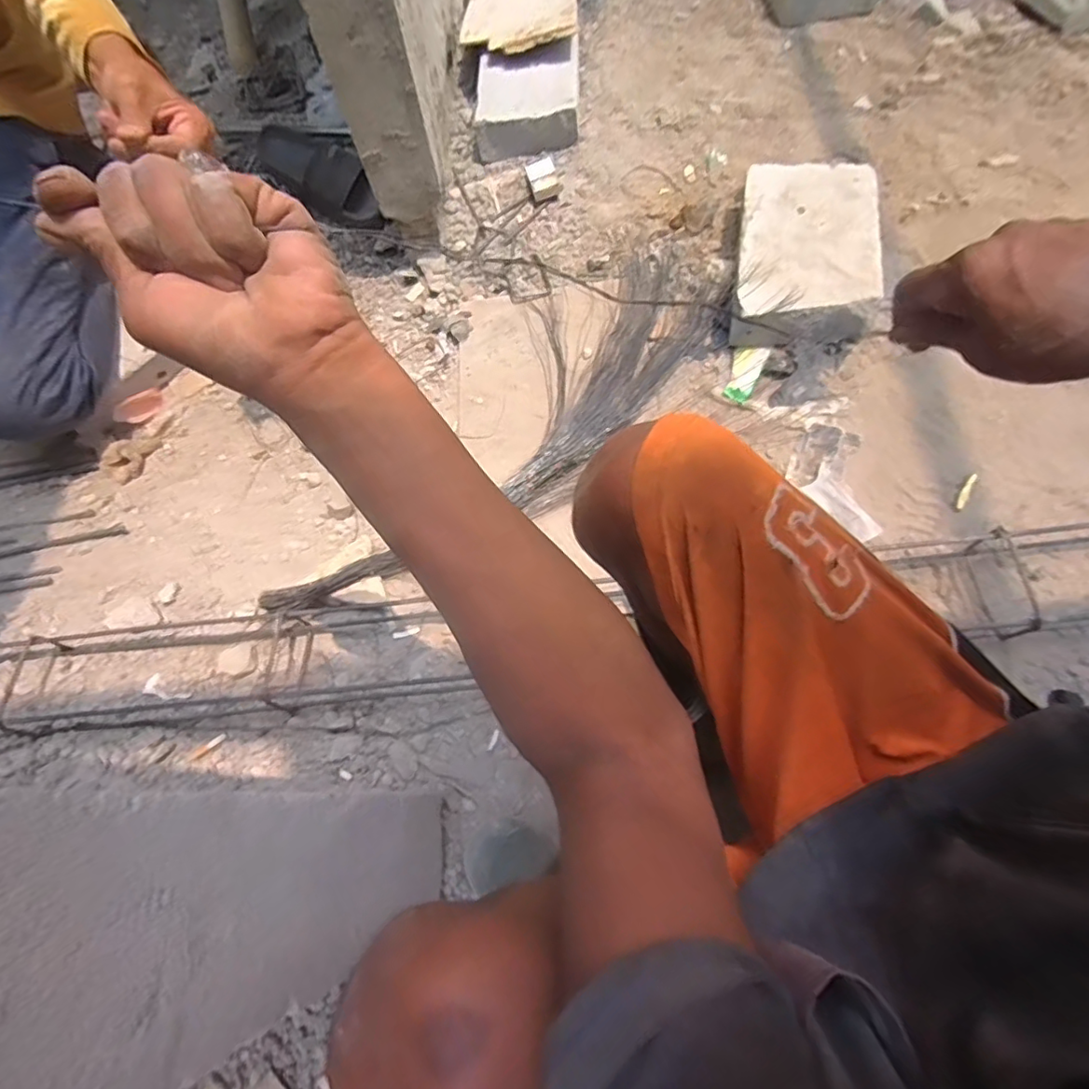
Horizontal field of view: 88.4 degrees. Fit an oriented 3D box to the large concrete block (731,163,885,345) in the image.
[{"bbox_3d":[0.416,-0.465,0.900,0.206,0.094,0.317,5,70,10],"label":"large concrete block"}]

